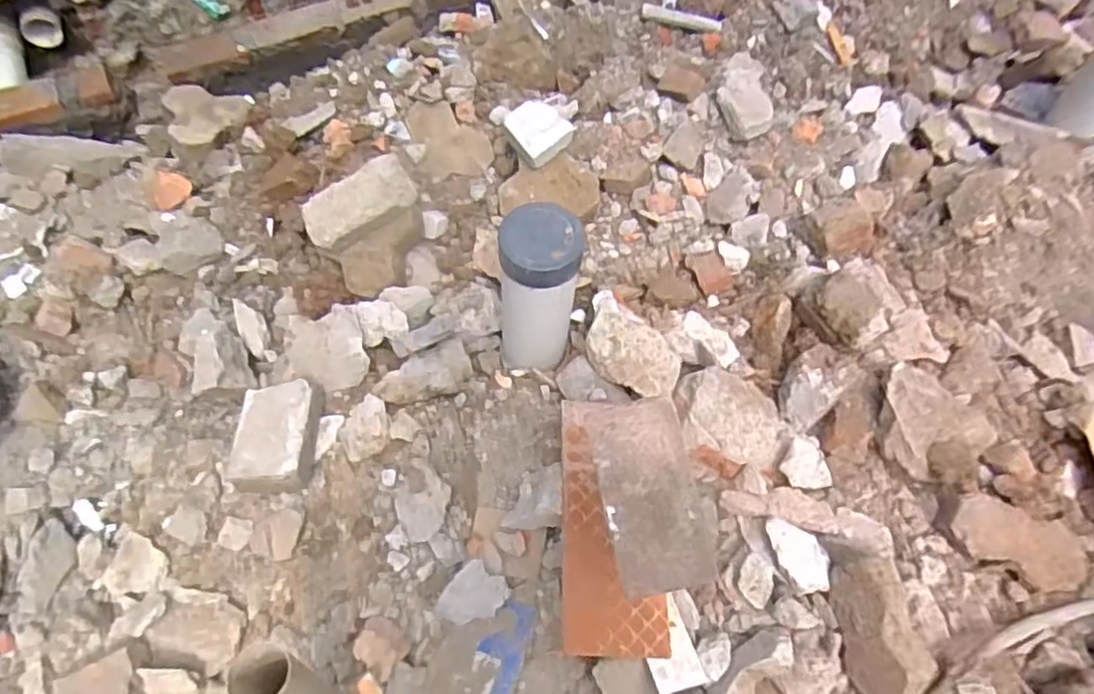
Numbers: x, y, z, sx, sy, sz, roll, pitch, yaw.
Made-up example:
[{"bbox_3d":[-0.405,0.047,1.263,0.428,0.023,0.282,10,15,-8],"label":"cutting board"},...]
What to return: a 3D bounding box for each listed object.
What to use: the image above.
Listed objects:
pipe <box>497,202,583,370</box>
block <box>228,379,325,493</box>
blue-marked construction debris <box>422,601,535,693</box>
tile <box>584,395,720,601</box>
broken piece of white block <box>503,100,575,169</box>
[{"bbox_3d":[-0.011,-0.073,1.094,0.145,0.322,0.109,-3,58,2],"label":"pipe"},{"bbox_3d":[-0.427,0.133,1.105,0.117,0.074,0.198,-1,59,3],"label":"block"},{"bbox_3d":[-0.104,0.452,0.947,0.124,0.019,0.212,11,60,11],"label":"blue-marked construction debris"},{"bbox_3d":[0.115,0.166,0.787,0.105,0.009,0.210,-14,74,7],"label":"tile"},{"bbox_3d":[-0.018,-0.423,1.357,0.105,0.049,0.121,-42,100,-8],"label":"broken piece of white block"}]

